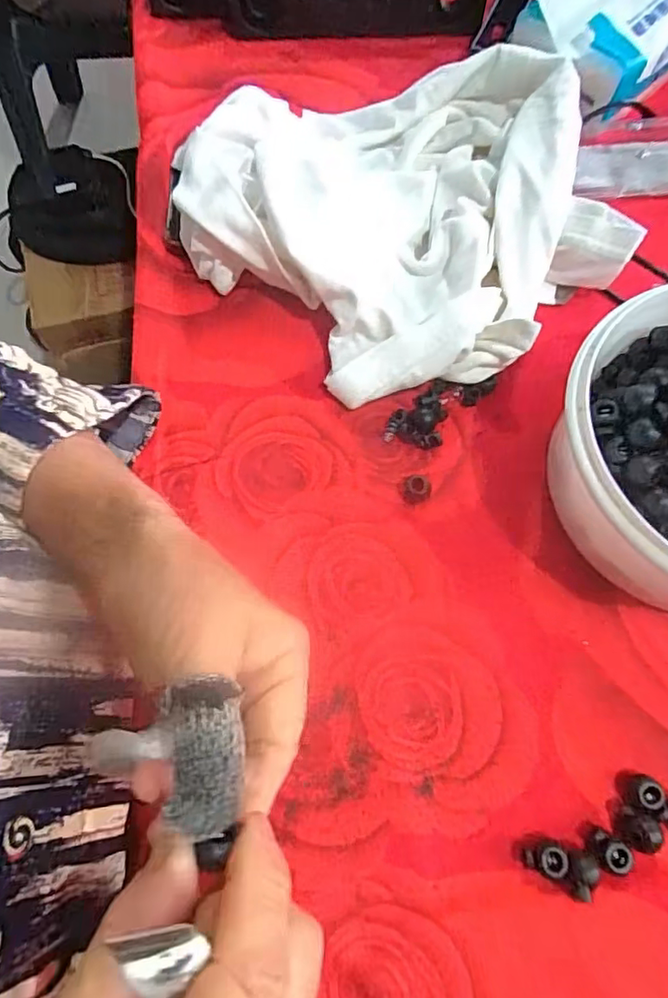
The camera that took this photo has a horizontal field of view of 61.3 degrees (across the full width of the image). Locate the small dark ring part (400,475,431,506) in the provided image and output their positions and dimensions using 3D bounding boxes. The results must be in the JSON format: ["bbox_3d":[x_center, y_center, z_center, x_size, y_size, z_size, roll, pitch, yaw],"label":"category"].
[{"bbox_3d":[0.045,-0.005,0.312,0.016,0.011,0.014,18,70,8],"label":"small dark ring part"}]

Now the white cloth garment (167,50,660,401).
[{"bbox_3d":[0.046,-0.183,0.352,0.236,0.057,0.230,0,69,1],"label":"white cloth garment"}]

